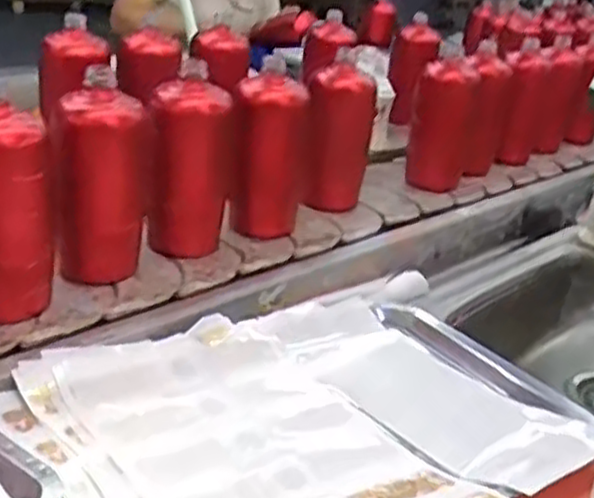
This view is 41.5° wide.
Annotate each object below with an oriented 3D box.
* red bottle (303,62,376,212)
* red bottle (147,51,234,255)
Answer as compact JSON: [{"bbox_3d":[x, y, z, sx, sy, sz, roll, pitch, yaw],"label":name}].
[{"bbox_3d":[0.048,-0.127,0.942,0.079,0.166,0.095,7,24,0],"label":"red bottle"},{"bbox_3d":[-0.109,-0.086,0.789,0.072,0.175,0.073,7,24,0],"label":"red bottle"}]

